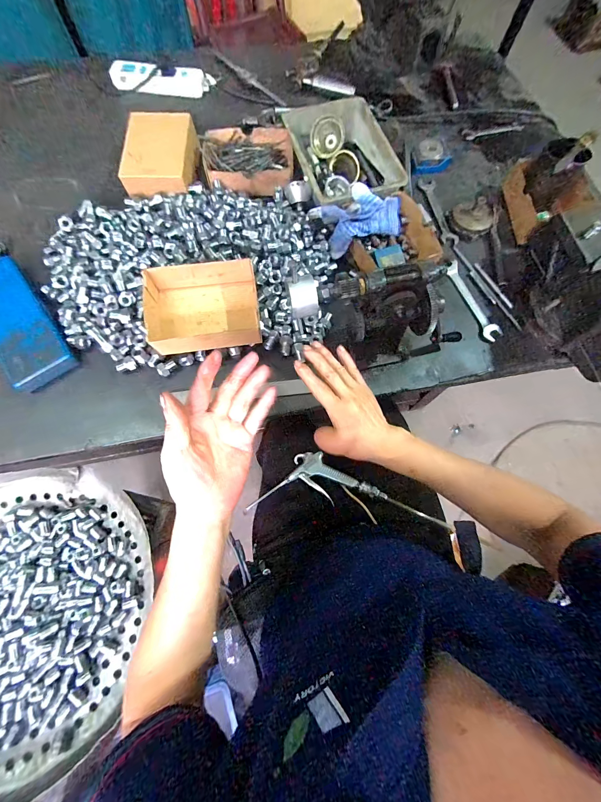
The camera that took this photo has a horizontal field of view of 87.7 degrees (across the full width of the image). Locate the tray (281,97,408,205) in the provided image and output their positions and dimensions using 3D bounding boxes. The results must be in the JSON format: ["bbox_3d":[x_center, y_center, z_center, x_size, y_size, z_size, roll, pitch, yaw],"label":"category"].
[{"bbox_3d":[0.079,-0.476,0.612,0.172,0.055,0.248,-14,72,-6],"label":"tray"}]

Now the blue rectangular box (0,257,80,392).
[{"bbox_3d":[-0.454,-0.130,0.502,0.090,0.027,0.263,-36,75,-12],"label":"blue rectangular box"}]

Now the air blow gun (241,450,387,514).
[{"bbox_3d":[0.023,0.144,0.582,0.243,0.034,0.095,-3,71,-2],"label":"air blow gun"}]

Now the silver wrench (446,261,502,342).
[{"bbox_3d":[0.308,-0.181,0.562,0.031,0.006,0.168,-19,72,-8],"label":"silver wrench"}]

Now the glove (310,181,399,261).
[{"bbox_3d":[0.107,-0.327,0.549,0.163,0.072,0.079,-18,72,-7],"label":"glove"}]

